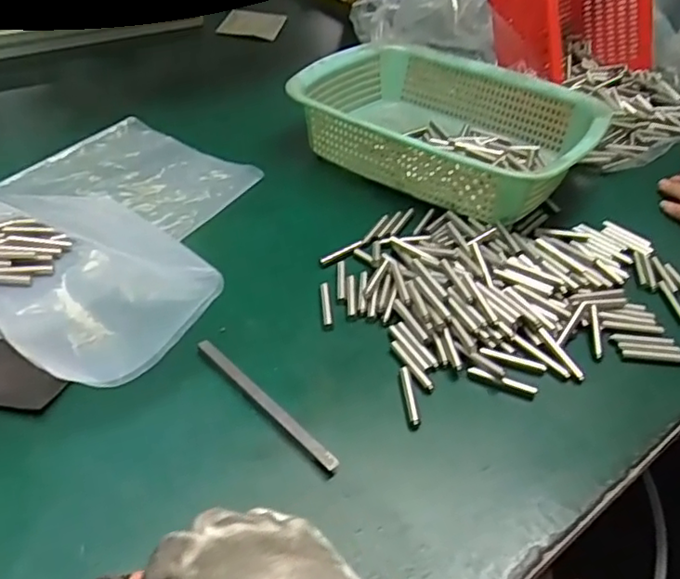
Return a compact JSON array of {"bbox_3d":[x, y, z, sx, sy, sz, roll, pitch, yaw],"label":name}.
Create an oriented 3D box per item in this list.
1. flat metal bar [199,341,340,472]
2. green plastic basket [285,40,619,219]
[{"bbox_3d":[-0.051,0.073,0.411,0.009,0.010,0.135,-30,51,-34],"label":"flat metal bar"},{"bbox_3d":[0.112,-0.170,0.656,0.281,0.074,0.212,25,44,21],"label":"green plastic basket"}]

